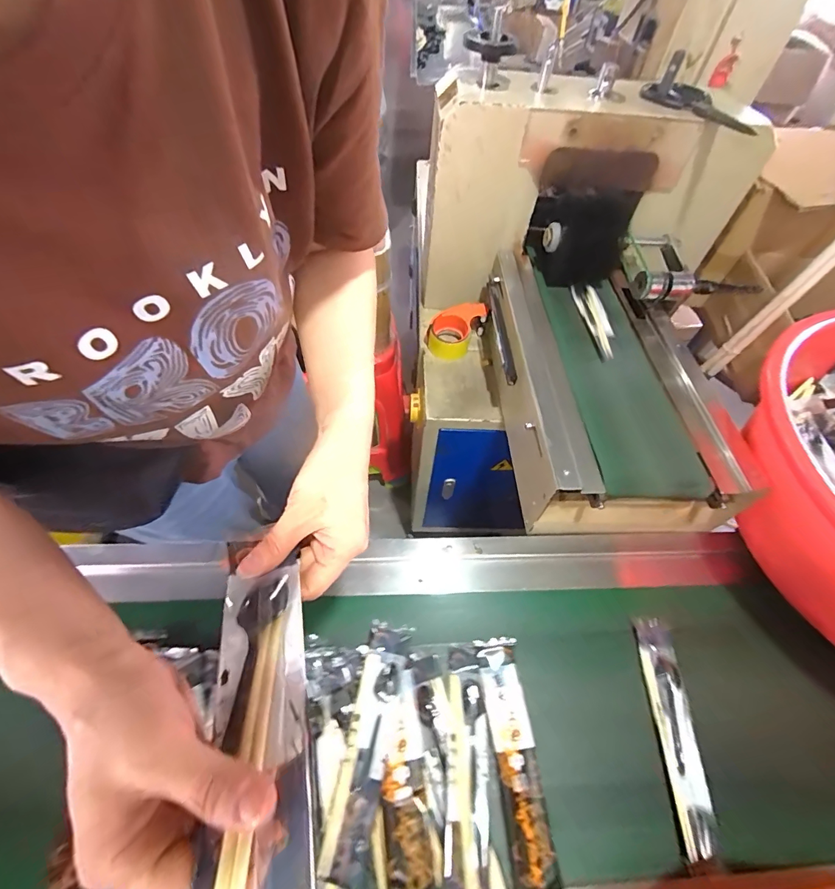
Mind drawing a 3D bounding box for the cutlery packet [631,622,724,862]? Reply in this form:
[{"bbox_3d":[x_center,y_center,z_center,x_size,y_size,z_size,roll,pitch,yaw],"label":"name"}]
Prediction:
[{"bbox_3d":[0.315,0.342,0.501,0.052,0.011,0.235,6,55,0],"label":"cutlery packet"}]

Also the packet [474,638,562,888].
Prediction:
[{"bbox_3d":[0.112,0.353,0.470,0.051,0.012,0.232,-3,55,-6],"label":"packet"}]

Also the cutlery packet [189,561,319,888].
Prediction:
[{"bbox_3d":[-0.077,0.152,0.197,0.048,0.011,0.203,-11,39,-12],"label":"cutlery packet"}]

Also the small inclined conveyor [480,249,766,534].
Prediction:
[{"bbox_3d":[0.305,-0.120,0.740,0.299,0.137,0.548,0,55,-5],"label":"small inclined conveyor"}]

